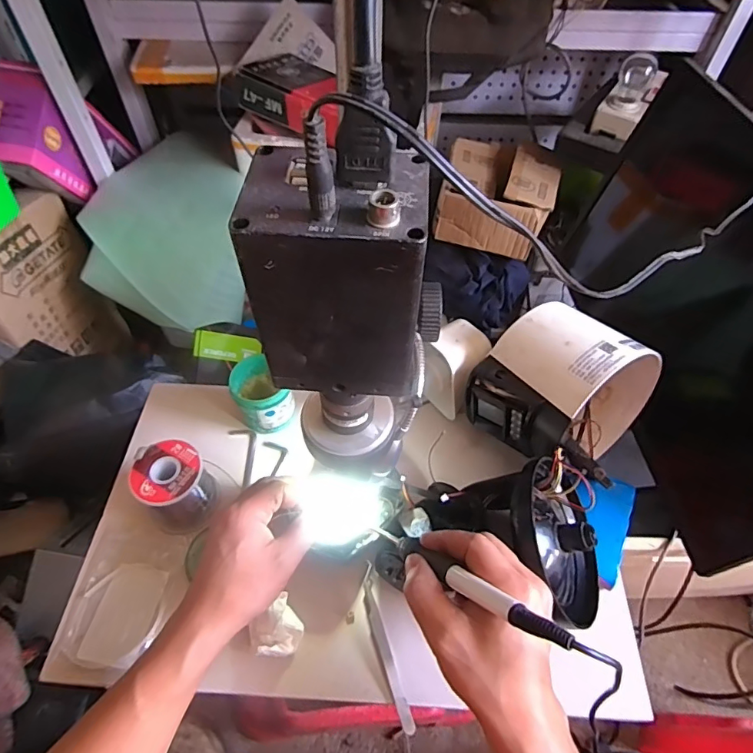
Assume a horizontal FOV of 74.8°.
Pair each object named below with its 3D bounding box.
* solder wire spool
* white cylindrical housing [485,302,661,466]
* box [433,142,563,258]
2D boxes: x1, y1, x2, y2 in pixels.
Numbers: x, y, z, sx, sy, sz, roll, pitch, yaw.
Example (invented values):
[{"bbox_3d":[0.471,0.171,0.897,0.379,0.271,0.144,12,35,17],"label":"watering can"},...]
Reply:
[{"bbox_3d":[-0.190,0.105,0.467,0.063,0.070,0.067,-32,60,-24],"label":"solder wire spool"},{"bbox_3d":[0.190,-0.002,0.477,0.126,0.121,0.120,-29,58,-22],"label":"white cylindrical housing"},{"bbox_3d":[0.240,-0.364,0.974,0.209,0.096,0.257,15,53,9],"label":"box"}]

